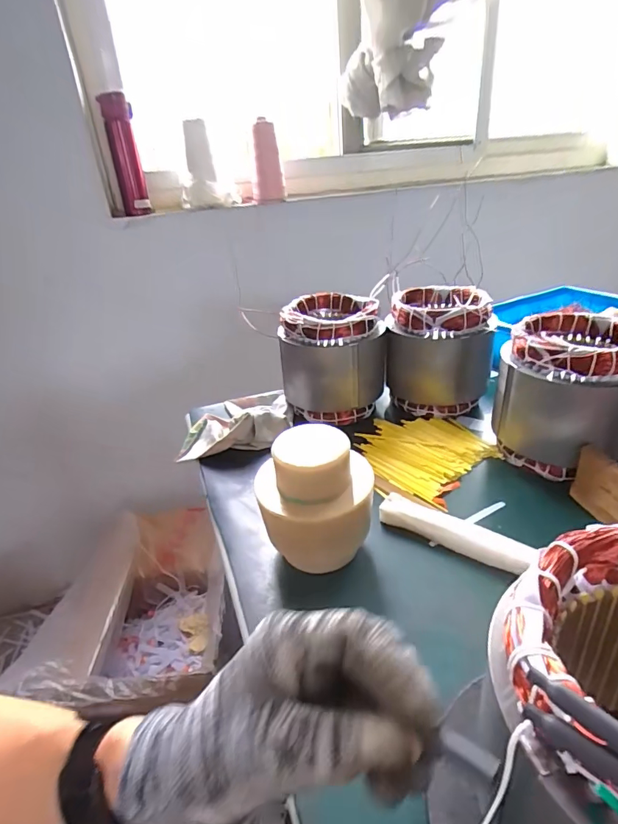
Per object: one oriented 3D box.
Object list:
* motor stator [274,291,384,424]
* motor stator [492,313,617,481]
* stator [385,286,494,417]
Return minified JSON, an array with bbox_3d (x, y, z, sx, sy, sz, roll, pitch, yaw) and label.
[{"bbox_3d":[0.038,-0.083,0.701,0.154,0.159,0.139,0,29,10],"label":"motor stator"},{"bbox_3d":[0.309,-0.024,0.546,0.152,0.152,0.136,11,33,27],"label":"motor stator"},{"bbox_3d":[0.201,-0.086,0.699,0.143,0.185,0.139,6,30,19],"label":"stator"}]

